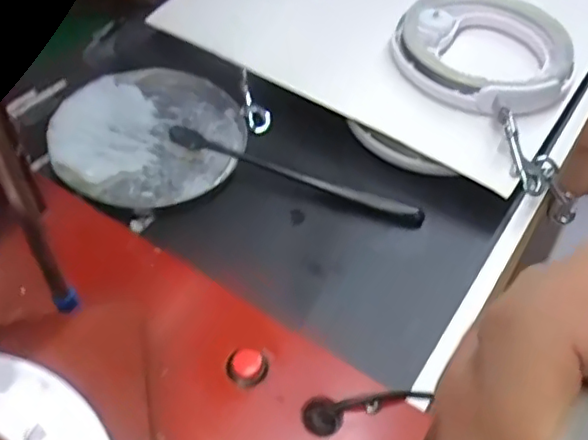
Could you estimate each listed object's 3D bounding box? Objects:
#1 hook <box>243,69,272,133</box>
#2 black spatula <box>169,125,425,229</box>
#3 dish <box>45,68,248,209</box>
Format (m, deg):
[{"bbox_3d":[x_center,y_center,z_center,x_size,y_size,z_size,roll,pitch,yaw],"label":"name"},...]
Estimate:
[{"bbox_3d":[-0.030,-0.086,0.440,0.018,0.008,0.047,-17,81,-17],"label":"hook"},{"bbox_3d":[0.000,-0.030,0.392,0.173,0.020,0.012,16,51,10],"label":"black spatula"},{"bbox_3d":[-0.100,-0.061,0.414,0.121,0.015,0.120,2,50,-2],"label":"dish"}]

